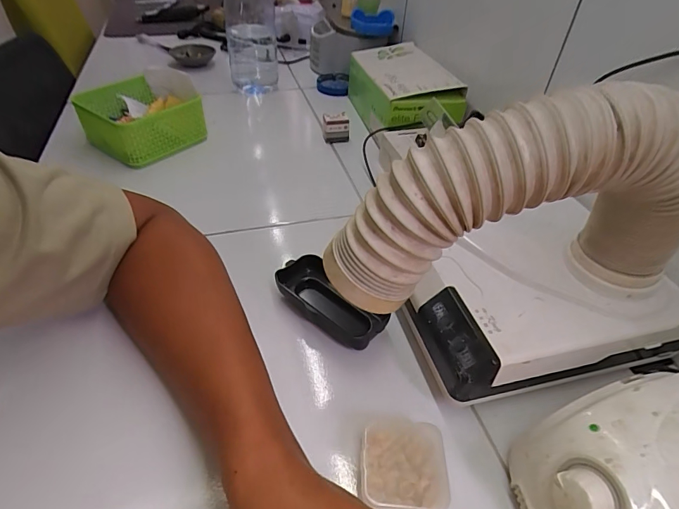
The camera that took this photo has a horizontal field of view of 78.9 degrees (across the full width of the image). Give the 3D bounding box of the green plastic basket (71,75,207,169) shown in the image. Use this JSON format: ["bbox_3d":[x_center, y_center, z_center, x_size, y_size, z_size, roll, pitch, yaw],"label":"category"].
[{"bbox_3d":[-0.276,-0.190,0.581,0.134,0.069,0.126,28,48,24],"label":"green plastic basket"}]

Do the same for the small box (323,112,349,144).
[{"bbox_3d":[-0.005,-0.189,0.621,0.035,0.040,0.023,-11,44,-15],"label":"small box"}]

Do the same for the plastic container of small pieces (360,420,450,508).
[{"bbox_3d":[0.042,0.143,0.278,0.056,0.016,0.061,3,43,0],"label":"plastic container of small pieces"}]

